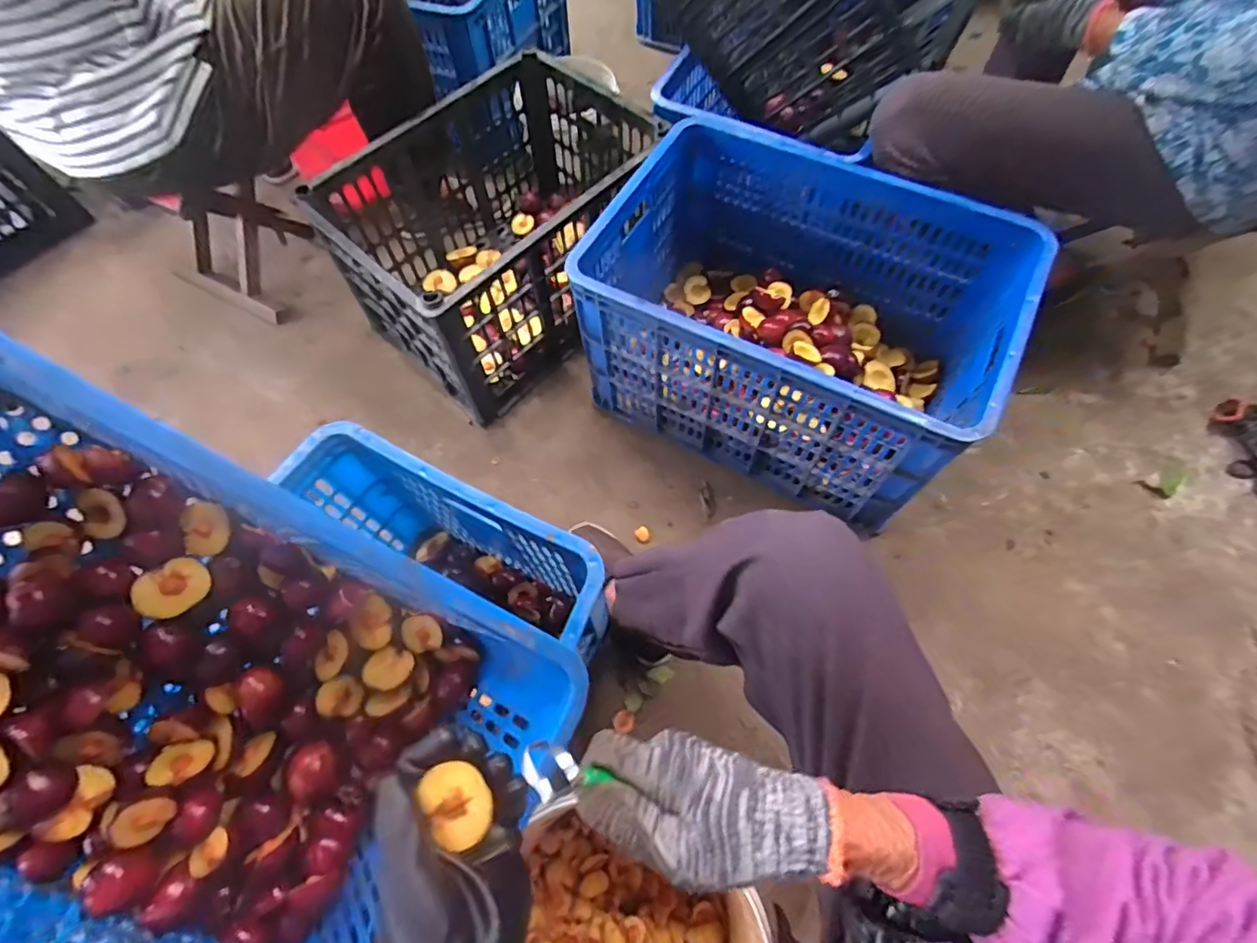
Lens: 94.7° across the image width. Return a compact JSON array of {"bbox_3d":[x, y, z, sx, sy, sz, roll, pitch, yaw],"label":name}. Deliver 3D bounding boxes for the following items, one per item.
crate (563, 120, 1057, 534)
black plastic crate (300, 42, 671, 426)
[{"bbox_3d":[0.235,-0.225,0.872,0.527,0.316,0.373,27,68,13],"label":"crate"},{"bbox_3d":[-0.212,-0.402,0.991,0.353,0.292,0.485,41,72,18],"label":"black plastic crate"}]

